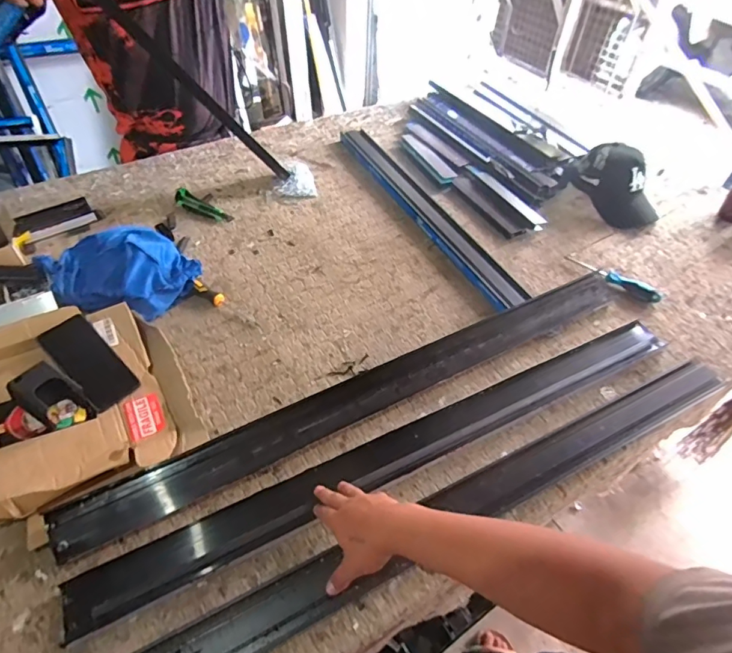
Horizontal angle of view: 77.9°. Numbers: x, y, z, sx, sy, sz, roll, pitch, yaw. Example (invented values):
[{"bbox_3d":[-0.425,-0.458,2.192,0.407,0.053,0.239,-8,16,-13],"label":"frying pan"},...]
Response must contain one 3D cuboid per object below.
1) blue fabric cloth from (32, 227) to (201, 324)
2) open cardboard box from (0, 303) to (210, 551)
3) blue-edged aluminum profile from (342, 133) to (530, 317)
[{"bbox_3d":[-0.485,-0.117,0.888,0.262,0.089,0.222,27,54,18],"label":"blue fabric cloth"},{"bbox_3d":[-0.454,0.108,0.712,0.297,0.077,0.346,-26,56,-22],"label":"open cardboard box"},{"bbox_3d":[0.136,-0.297,1.114,0.088,0.023,0.731,-20,54,-19],"label":"blue-edged aluminum profile"}]

